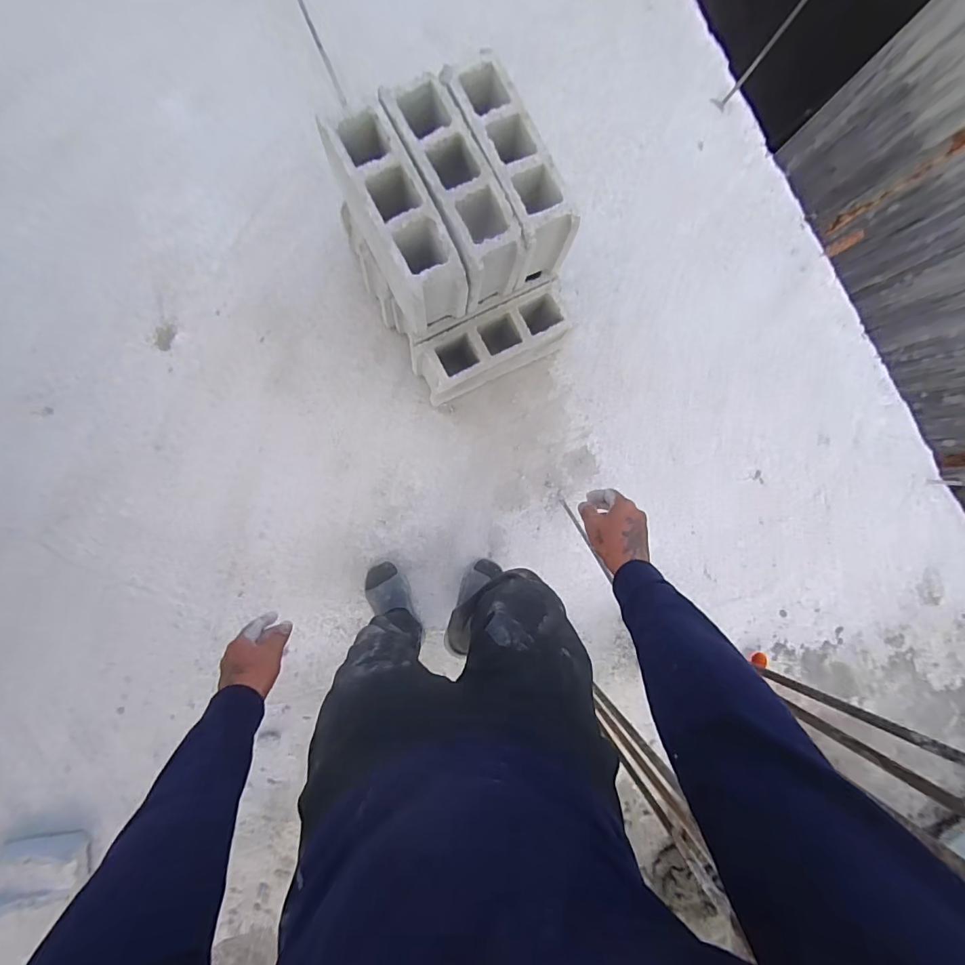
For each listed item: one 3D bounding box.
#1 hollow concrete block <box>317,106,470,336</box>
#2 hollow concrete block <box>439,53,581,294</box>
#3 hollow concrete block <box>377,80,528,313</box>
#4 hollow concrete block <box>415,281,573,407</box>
[{"bbox_3d":[-0.170,-0.511,0.928,0.119,0.210,0.354,-30,92,-6],"label":"hollow concrete block"},{"bbox_3d":[0.051,-0.636,0.955,0.120,0.200,0.372,-28,92,-6],"label":"hollow concrete block"},{"bbox_3d":[-0.057,-0.571,0.911,0.117,0.181,0.363,-28,92,-6],"label":"hollow concrete block"},{"bbox_3d":[0.023,-0.337,1.136,0.369,0.200,0.128,-27,92,-6],"label":"hollow concrete block"}]

